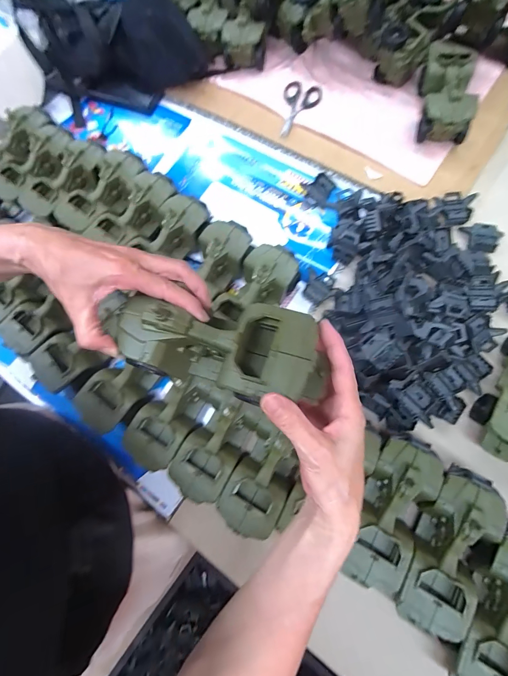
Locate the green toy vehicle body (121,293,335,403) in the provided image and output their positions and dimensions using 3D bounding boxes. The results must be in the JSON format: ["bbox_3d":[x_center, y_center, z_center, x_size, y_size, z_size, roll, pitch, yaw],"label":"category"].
[{"bbox_3d":[-0.028,0.009,0.280,0.175,0.051,0.076,8,74,10],"label":"green toy vehicle body"}]

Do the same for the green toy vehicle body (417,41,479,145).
[{"bbox_3d":[0.338,-0.427,0.577,0.078,0.081,0.160,6,77,8],"label":"green toy vehicle body"}]

